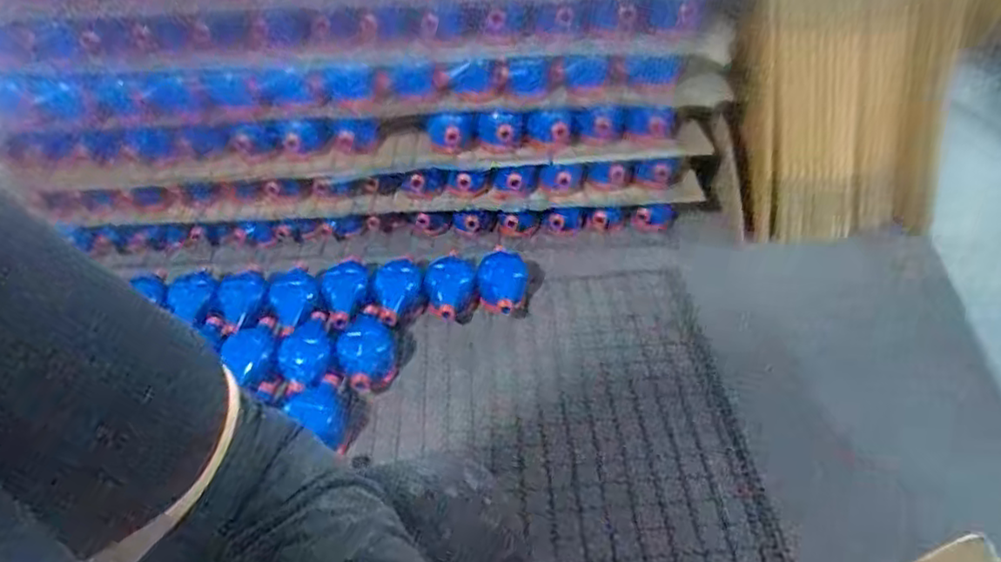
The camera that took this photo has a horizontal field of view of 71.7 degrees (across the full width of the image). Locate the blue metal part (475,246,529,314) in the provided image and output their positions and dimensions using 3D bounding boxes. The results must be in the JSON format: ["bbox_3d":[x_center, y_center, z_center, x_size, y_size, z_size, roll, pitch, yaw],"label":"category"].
[{"bbox_3d":[0.004,0.006,1.198,0.087,0.088,0.080,-4,40,-2],"label":"blue metal part"}]

